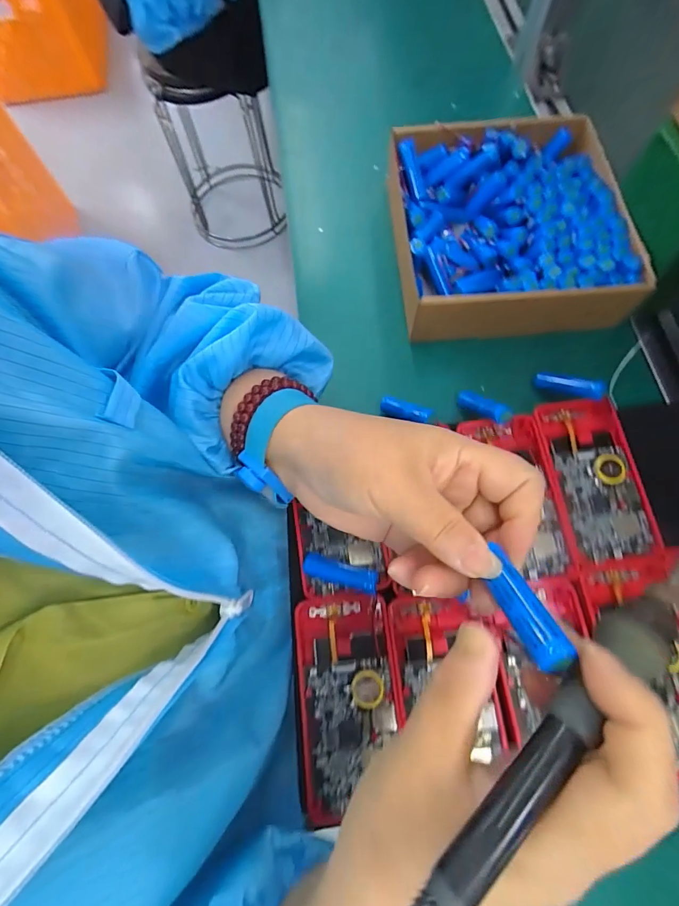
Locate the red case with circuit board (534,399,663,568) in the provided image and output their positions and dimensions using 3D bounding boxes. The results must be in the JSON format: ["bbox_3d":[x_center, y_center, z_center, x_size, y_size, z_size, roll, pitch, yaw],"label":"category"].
[{"bbox_3d":[0.191,0.018,0.298,0.063,0.013,0.123,-7,70,0],"label":"red case with circuit board"}]

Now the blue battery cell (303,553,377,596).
[{"bbox_3d":[0.001,0.083,0.275,0.051,0.011,0.015,14,72,7],"label":"blue battery cell"}]

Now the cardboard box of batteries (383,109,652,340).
[{"bbox_3d":[0.151,-0.204,0.364,0.198,0.057,0.211,-4,70,1],"label":"cardboard box of batteries"}]

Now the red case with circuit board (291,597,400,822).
[{"bbox_3d":[0.006,0.157,0.255,0.061,0.011,0.121,-6,70,0],"label":"red case with circuit board"}]

